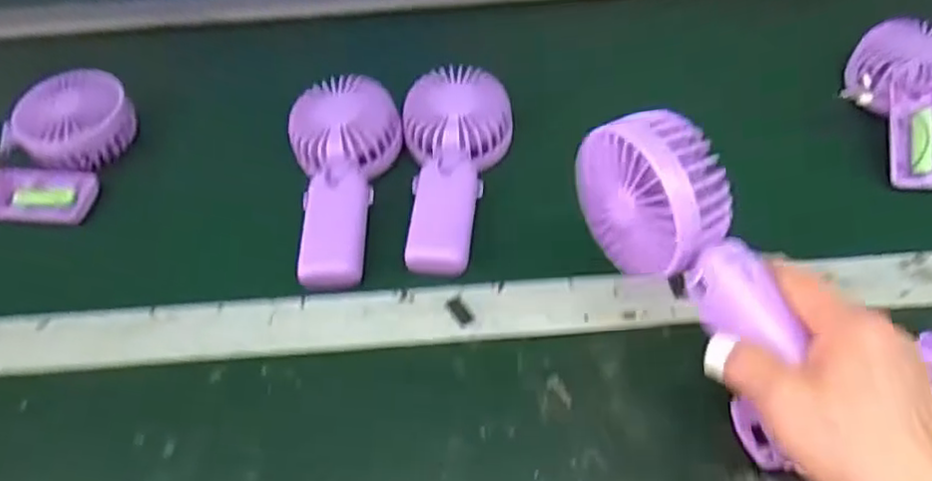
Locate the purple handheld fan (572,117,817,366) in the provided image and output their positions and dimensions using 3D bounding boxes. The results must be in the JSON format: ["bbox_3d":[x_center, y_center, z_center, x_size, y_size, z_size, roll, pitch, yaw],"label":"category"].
[{"bbox_3d":[0.111,-0.006,0.352,0.047,0.076,0.135,-20,51,-13],"label":"purple handheld fan"}]

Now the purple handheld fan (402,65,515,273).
[{"bbox_3d":[-0.012,-0.055,0.518,0.080,0.035,0.175,4,62,7],"label":"purple handheld fan"}]

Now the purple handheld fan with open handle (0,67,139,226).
[{"bbox_3d":[-0.341,-0.078,0.557,0.105,0.050,0.137,4,50,7],"label":"purple handheld fan with open handle"}]

